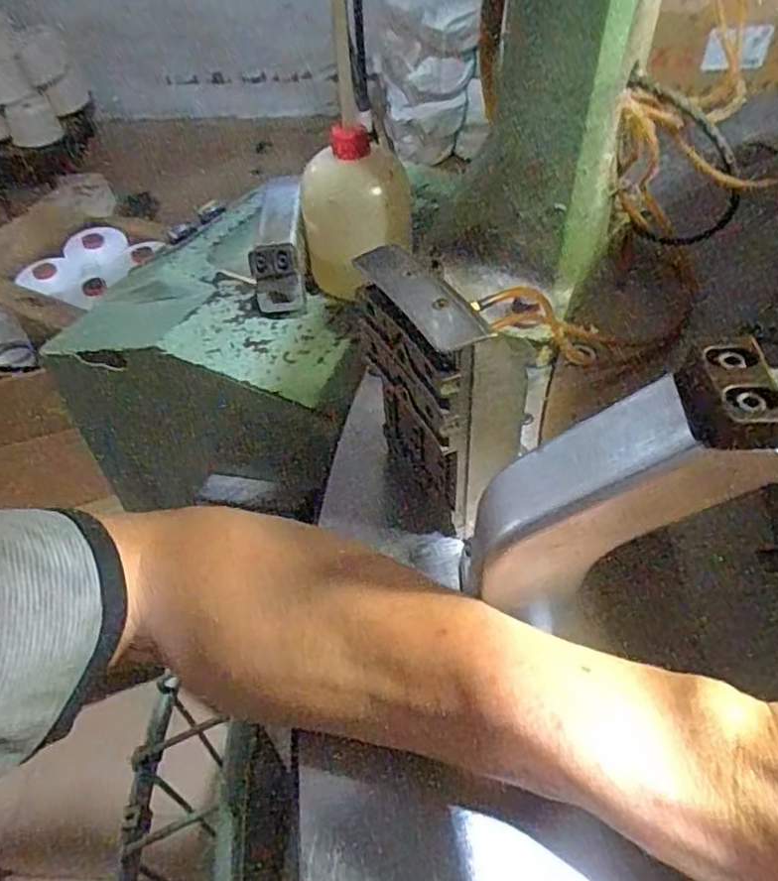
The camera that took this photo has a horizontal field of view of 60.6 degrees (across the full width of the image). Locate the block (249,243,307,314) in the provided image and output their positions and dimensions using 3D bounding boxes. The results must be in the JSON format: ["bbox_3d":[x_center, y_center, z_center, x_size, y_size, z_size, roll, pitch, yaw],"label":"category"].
[{"bbox_3d":[-0.085,-0.124,0.508,0.038,0.059,0.014,-2,48,1],"label":"block"}]

